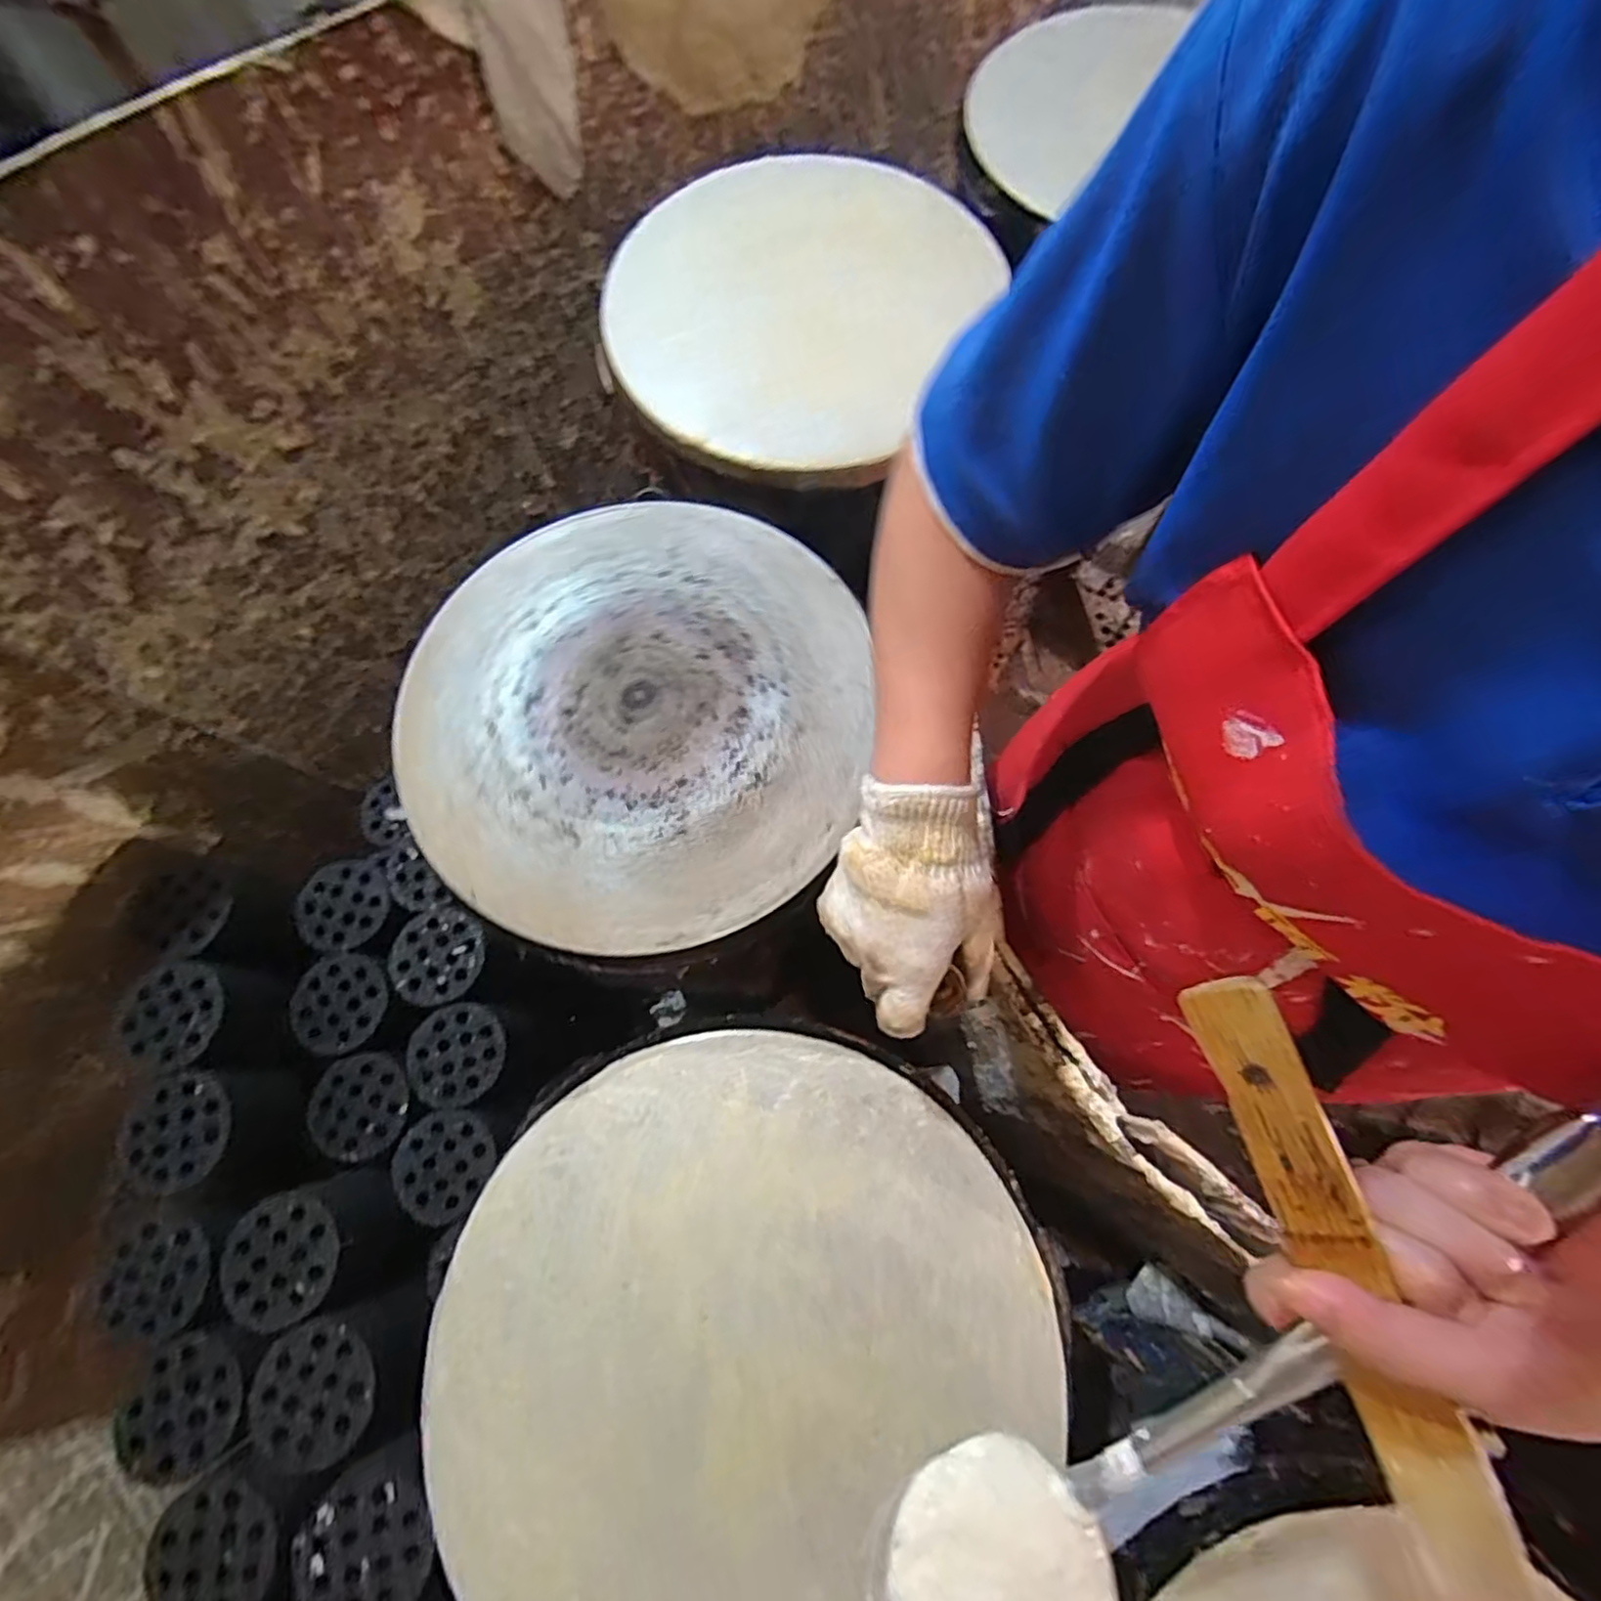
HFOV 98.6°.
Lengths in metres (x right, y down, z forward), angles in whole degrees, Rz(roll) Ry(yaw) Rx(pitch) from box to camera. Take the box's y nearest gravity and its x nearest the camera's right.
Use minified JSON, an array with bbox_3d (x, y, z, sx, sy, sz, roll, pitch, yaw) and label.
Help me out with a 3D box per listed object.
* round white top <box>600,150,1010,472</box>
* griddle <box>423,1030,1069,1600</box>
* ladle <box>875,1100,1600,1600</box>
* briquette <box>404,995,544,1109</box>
[{"bbox_3d":[-0.008,-0.483,0.650,0.327,0.029,0.379,29,75,8],"label":"round white top"},{"bbox_3d":[-0.050,0.334,0.414,0.333,0.022,0.371,36,76,10],"label":"griddle"},{"bbox_3d":[0.158,0.221,0.244,0.087,0.050,0.326,44,100,12],"label":"ladle"},{"bbox_3d":[-0.344,0.266,0.734,0.105,0.079,0.093,-22,74,-6],"label":"briquette"}]

